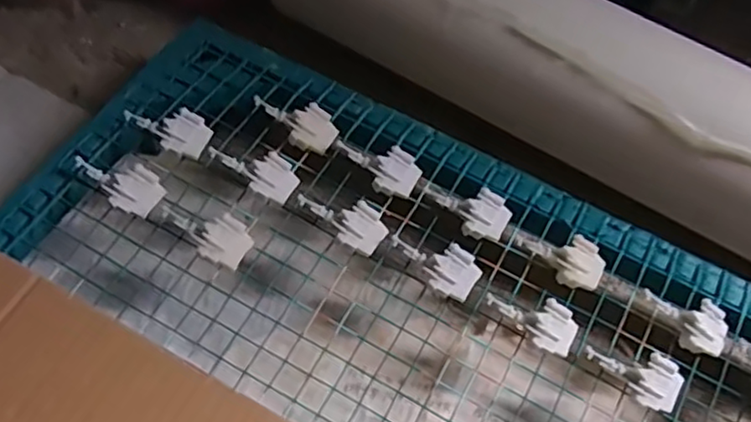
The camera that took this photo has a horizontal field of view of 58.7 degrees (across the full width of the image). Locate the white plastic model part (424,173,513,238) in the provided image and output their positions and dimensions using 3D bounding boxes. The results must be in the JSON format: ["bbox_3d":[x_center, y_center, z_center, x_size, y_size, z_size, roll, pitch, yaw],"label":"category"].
[{"bbox_3d":[0.067,0.003,0.413,0.030,0.018,0.028,23,61,7],"label":"white plastic model part"}]

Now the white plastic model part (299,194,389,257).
[{"bbox_3d":[-0.019,0.003,0.402,0.054,0.008,0.030,28,61,10],"label":"white plastic model part"}]

